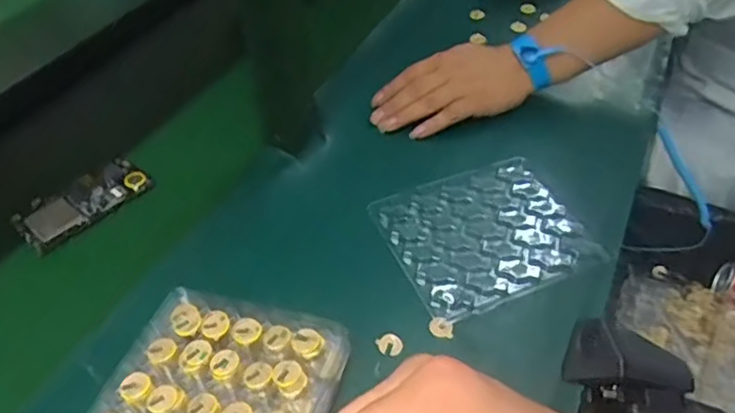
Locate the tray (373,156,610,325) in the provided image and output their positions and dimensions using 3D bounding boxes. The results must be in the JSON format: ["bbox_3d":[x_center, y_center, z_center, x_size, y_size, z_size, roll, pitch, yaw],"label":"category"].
[{"bbox_3d":[0.104,0.021,0.546,0.161,0.012,0.141,-19,47,-15],"label":"tray"}]

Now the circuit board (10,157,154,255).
[{"bbox_3d":[-0.274,-0.006,0.600,0.058,0.013,0.123,31,54,29],"label":"circuit board"}]

